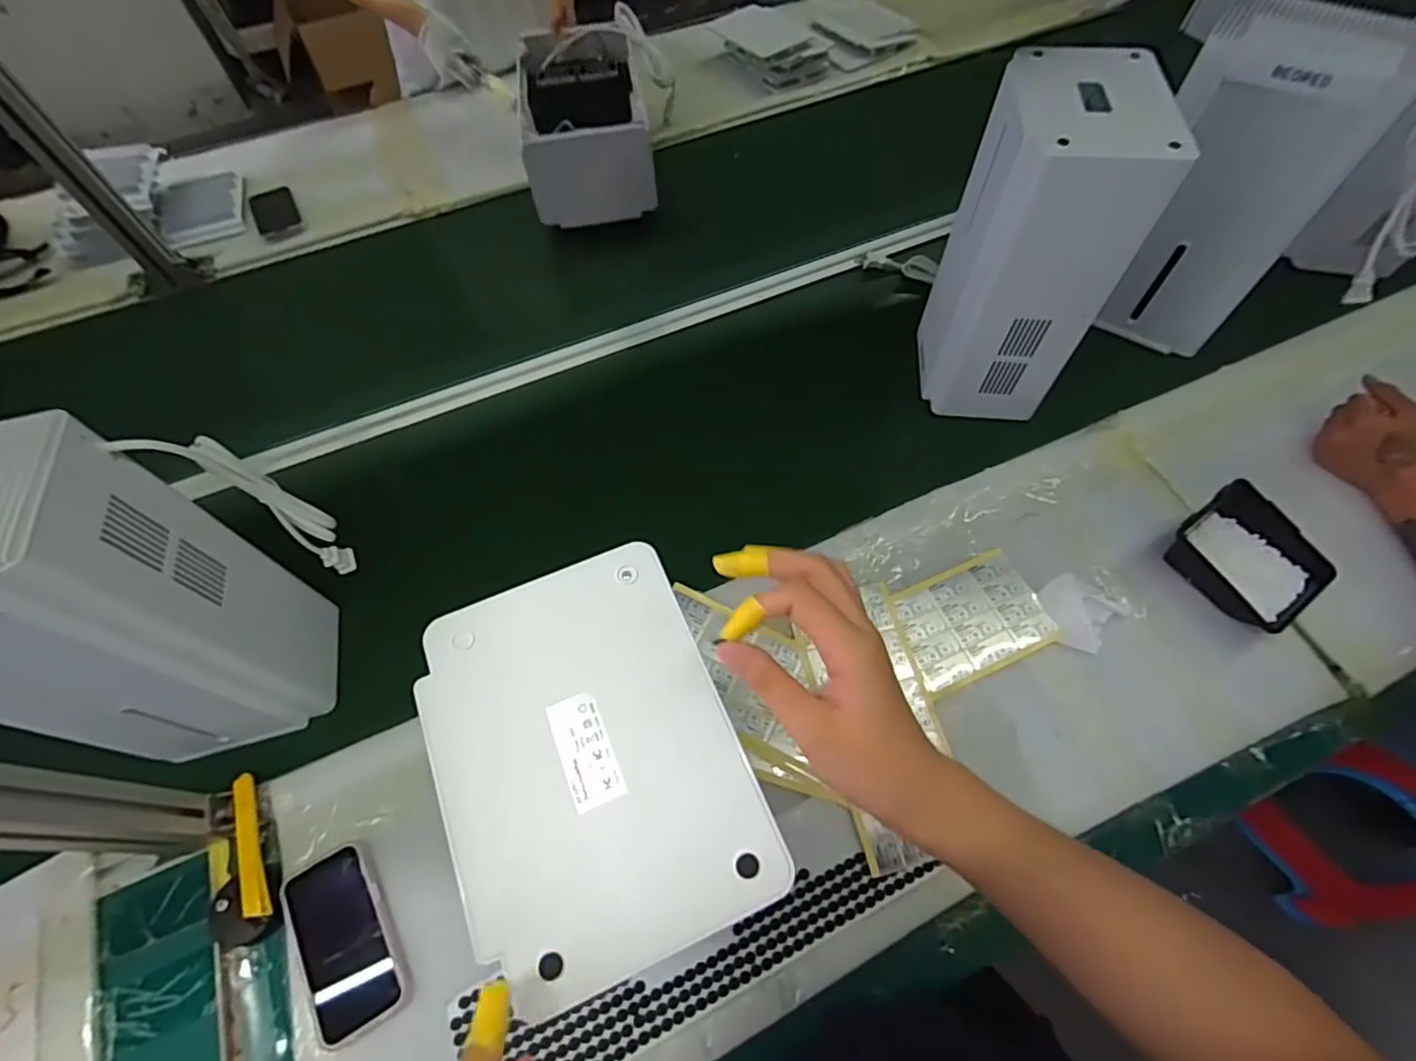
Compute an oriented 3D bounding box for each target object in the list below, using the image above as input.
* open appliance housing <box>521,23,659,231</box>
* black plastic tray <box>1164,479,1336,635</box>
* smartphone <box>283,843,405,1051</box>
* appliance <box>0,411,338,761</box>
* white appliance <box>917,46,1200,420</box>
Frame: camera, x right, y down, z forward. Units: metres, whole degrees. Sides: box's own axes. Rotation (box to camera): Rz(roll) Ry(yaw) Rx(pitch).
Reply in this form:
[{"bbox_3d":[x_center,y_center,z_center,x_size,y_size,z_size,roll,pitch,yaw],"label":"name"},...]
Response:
[{"bbox_3d":[-0.205,-0.688,1.054,0.189,0.127,0.340,-9,62,-3],"label":"open appliance housing"},{"bbox_3d":[0.597,0.033,0.694,0.124,0.051,0.142,-28,65,-12],"label":"black plastic tray"},{"bbox_3d":[-0.332,0.370,0.564,0.074,0.013,0.148,-26,64,-11],"label":"smartphone"},{"bbox_3d":[-0.512,0.073,0.532,0.182,0.326,0.141,-13,63,-5],"label":"appliance"},{"bbox_3d":[0.366,-0.318,0.731,0.144,0.339,0.197,6,63,5],"label":"white appliance"}]

